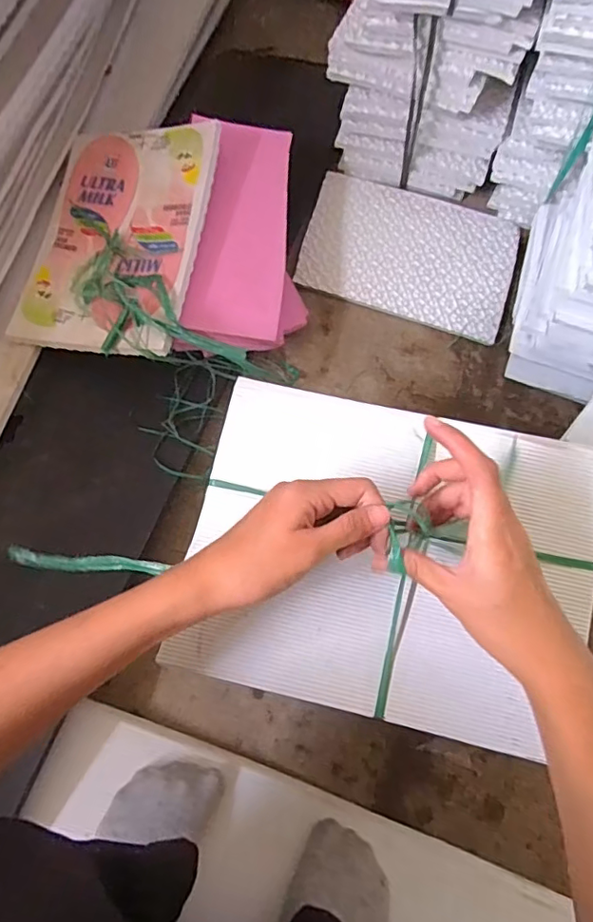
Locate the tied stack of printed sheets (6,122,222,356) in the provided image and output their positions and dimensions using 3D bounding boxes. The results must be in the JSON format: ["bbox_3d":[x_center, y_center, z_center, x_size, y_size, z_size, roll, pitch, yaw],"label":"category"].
[{"bbox_3d":[-0.197,-0.249,0.599,0.192,0.017,0.271,8,77,16],"label":"tied stack of printed sheets"}]

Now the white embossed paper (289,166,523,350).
[{"bbox_3d":[0.146,-0.271,0.709,0.264,0.016,0.176,17,75,4],"label":"white embossed paper"}]

